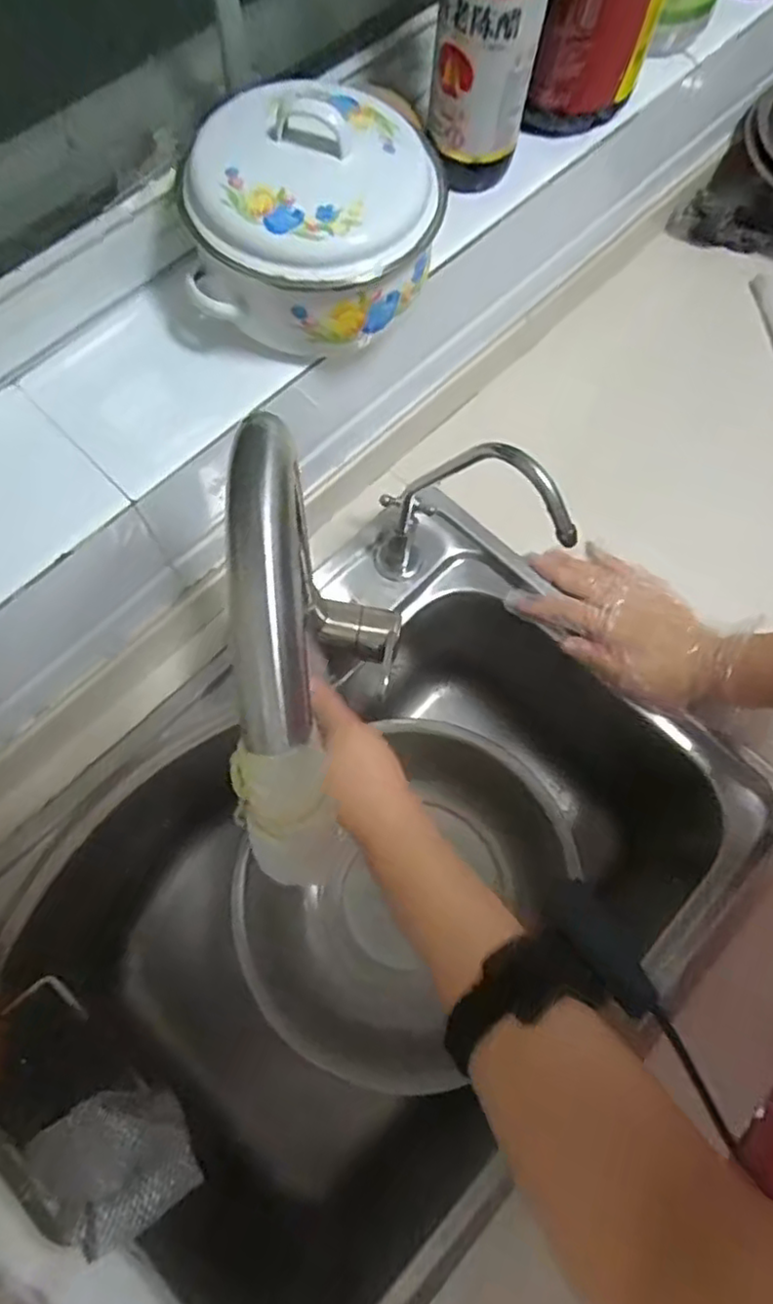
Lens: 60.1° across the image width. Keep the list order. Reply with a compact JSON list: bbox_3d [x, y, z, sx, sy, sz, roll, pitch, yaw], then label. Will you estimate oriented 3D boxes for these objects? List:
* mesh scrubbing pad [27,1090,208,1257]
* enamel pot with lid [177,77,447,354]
[{"bbox_3d":[-0.168,0.319,0.417,0.072,0.041,0.082,-35,74,-12],"label":"mesh scrubbing pad"},{"bbox_3d":[-0.043,-0.268,0.411,0.143,0.088,0.135,0,70,0],"label":"enamel pot with lid"}]

